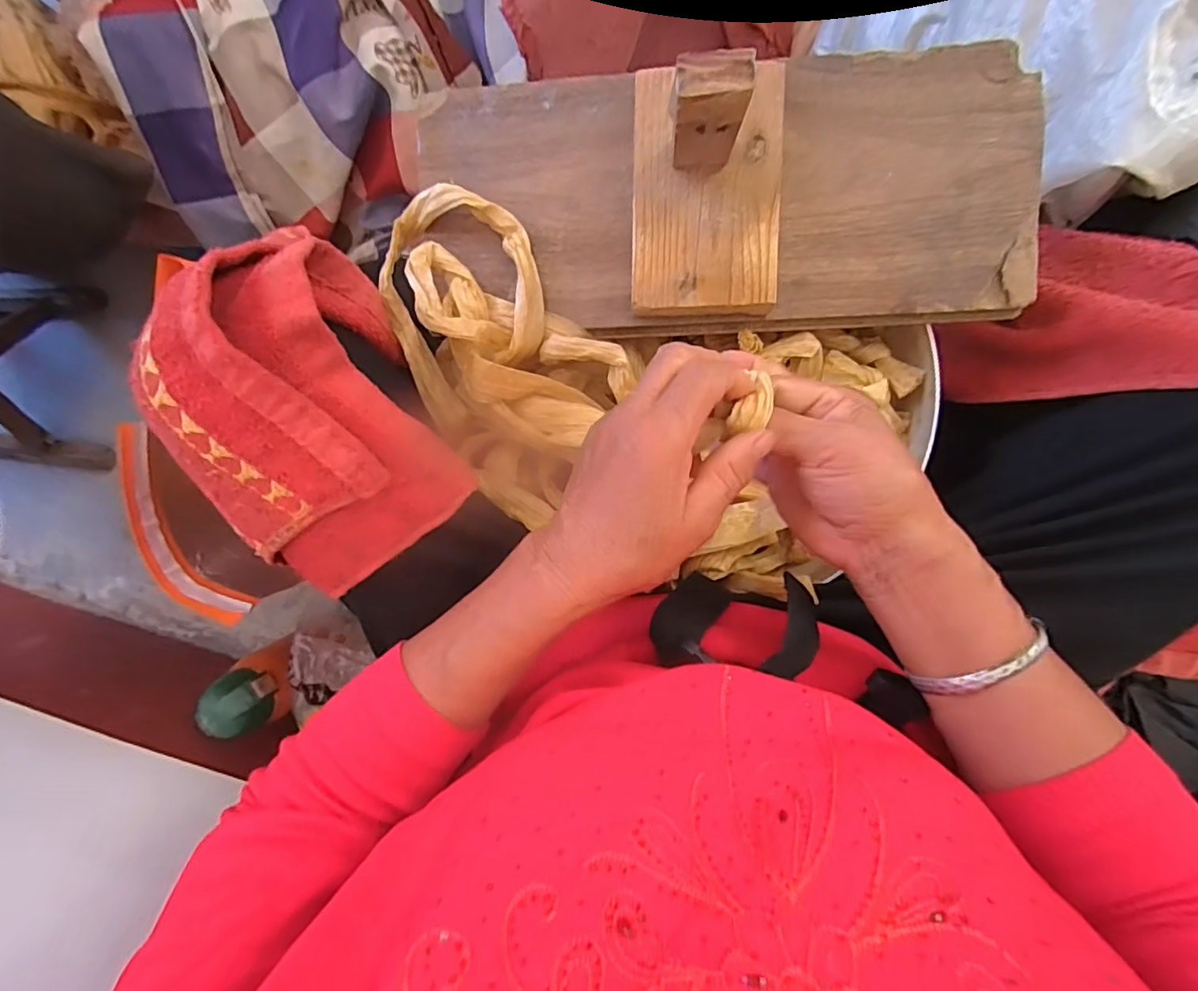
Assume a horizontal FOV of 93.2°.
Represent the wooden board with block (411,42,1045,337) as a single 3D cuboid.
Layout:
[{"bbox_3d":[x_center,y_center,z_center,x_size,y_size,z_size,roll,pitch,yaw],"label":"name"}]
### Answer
[{"bbox_3d":[0.068,-0.184,0.306,0.375,0.126,0.155,-1,96,6],"label":"wooden board with block"}]

